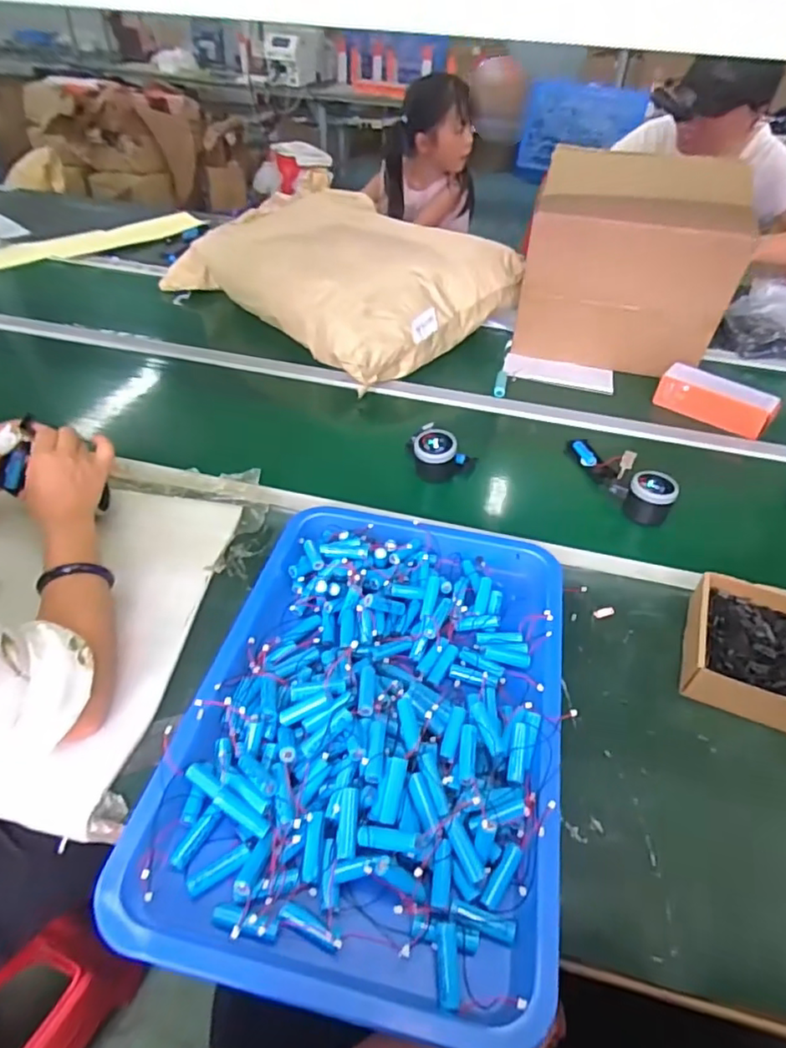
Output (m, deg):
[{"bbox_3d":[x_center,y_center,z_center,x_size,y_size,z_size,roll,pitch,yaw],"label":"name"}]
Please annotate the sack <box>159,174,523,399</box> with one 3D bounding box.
[{"bbox_3d":[-0.121,-0.499,1.144,0.585,0.194,0.405,33,49,28],"label":"sack"}]

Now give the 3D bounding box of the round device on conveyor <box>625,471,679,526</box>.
[{"bbox_3d":[0.342,-0.034,0.791,0.060,0.053,0.050,22,45,18],"label":"round device on conveyor"}]

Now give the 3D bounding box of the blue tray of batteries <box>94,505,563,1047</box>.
[{"bbox_3d":[-0.011,0.166,0.562,0.322,0.065,0.456,11,42,6],"label":"blue tray of batteries"}]

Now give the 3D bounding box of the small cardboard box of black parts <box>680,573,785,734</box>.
[{"bbox_3d":[0.390,0.138,0.608,0.167,0.056,0.155,21,45,18],"label":"small cardboard box of black parts"}]

